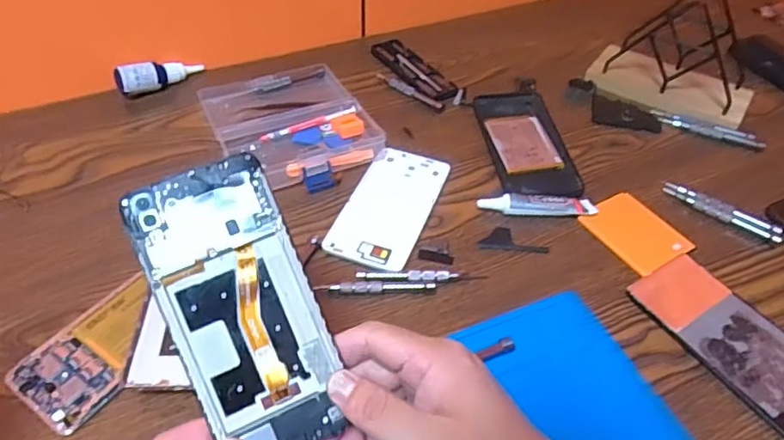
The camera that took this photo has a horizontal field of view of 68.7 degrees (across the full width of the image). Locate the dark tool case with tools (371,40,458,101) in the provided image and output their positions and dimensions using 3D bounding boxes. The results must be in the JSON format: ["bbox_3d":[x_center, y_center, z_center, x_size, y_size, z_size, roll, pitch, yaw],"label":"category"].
[{"bbox_3d":[0.024,-0.177,0.670,0.043,0.007,0.130,-26,53,-25],"label":"dark tool case with tools"}]

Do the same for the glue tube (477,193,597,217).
[{"bbox_3d":[0.130,-0.012,0.515,0.103,0.015,0.025,-2,47,-4],"label":"glue tube"}]

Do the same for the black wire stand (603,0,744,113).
[{"bbox_3d":[0.321,-0.191,0.622,0.134,0.104,0.081,31,53,24],"label":"black wire stand"}]

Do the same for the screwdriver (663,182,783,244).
[{"bbox_3d":[0.299,-0.008,0.522,0.102,0.010,0.017,32,53,25],"label":"screwdriver"}]

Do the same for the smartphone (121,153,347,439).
[{"bbox_3d":[-0.074,0.045,0.288,0.068,0.012,0.146,-22,91,-22],"label":"smartphone"}]

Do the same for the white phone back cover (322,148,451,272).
[{"bbox_3d":[0.000,-0.015,0.516,0.071,0.004,0.146,17,48,13],"label":"white phone back cover"}]

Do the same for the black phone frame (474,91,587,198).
[{"bbox_3d":[0.135,-0.080,0.583,0.075,0.009,0.161,-4,47,-6],"label":"black phone frame"}]

